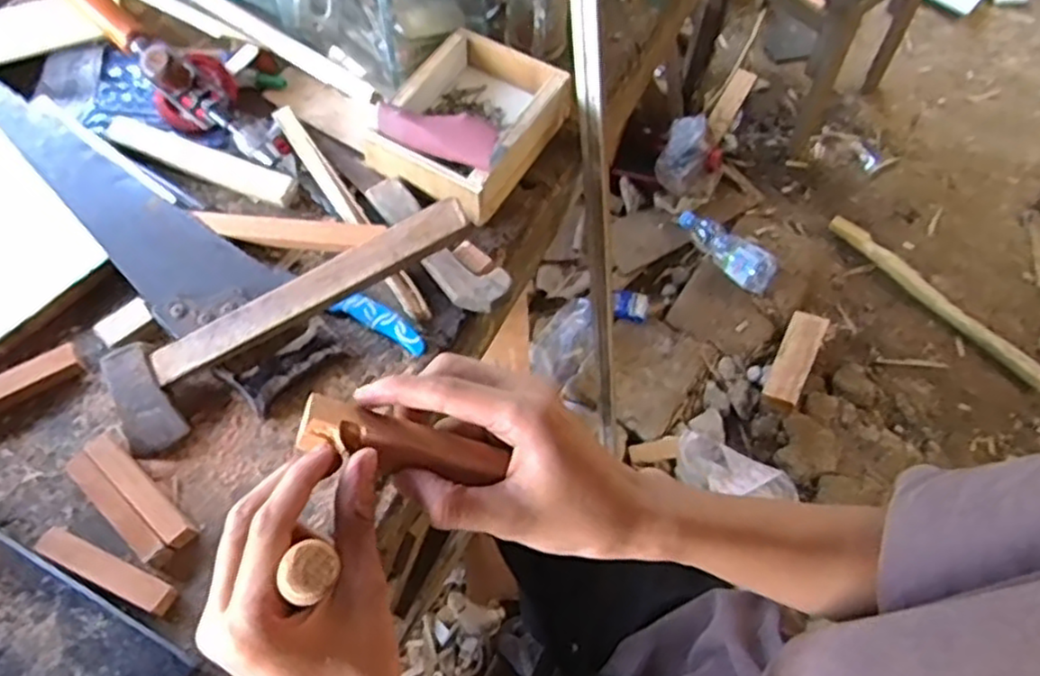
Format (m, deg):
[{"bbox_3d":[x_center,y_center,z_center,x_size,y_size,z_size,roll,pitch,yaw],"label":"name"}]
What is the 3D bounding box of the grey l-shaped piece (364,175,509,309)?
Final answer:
[{"bbox_3d":[-0.077,-0.083,0.632,0.159,0.017,0.044,42,67,17],"label":"grey l-shaped piece"}]

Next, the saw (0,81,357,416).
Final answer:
[{"bbox_3d":[-0.326,-0.106,0.632,0.431,0.022,0.091,42,67,17],"label":"saw"}]

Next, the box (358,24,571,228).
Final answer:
[{"bbox_3d":[-0.047,-0.204,0.676,0.132,0.049,0.164,29,64,11],"label":"box"}]

